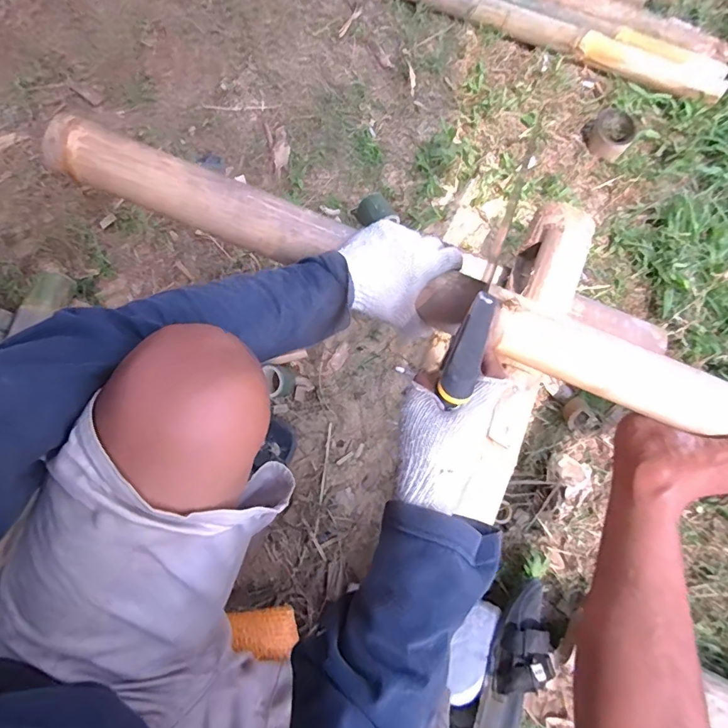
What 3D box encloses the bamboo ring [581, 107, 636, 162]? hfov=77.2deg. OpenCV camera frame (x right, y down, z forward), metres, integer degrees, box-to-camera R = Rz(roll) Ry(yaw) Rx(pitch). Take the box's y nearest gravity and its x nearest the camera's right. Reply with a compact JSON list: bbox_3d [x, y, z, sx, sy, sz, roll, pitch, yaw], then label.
[{"bbox_3d":[0.471,-0.445,0.869,0.085,0.038,0.090,-43,79,-10],"label":"bamboo ring"}]

